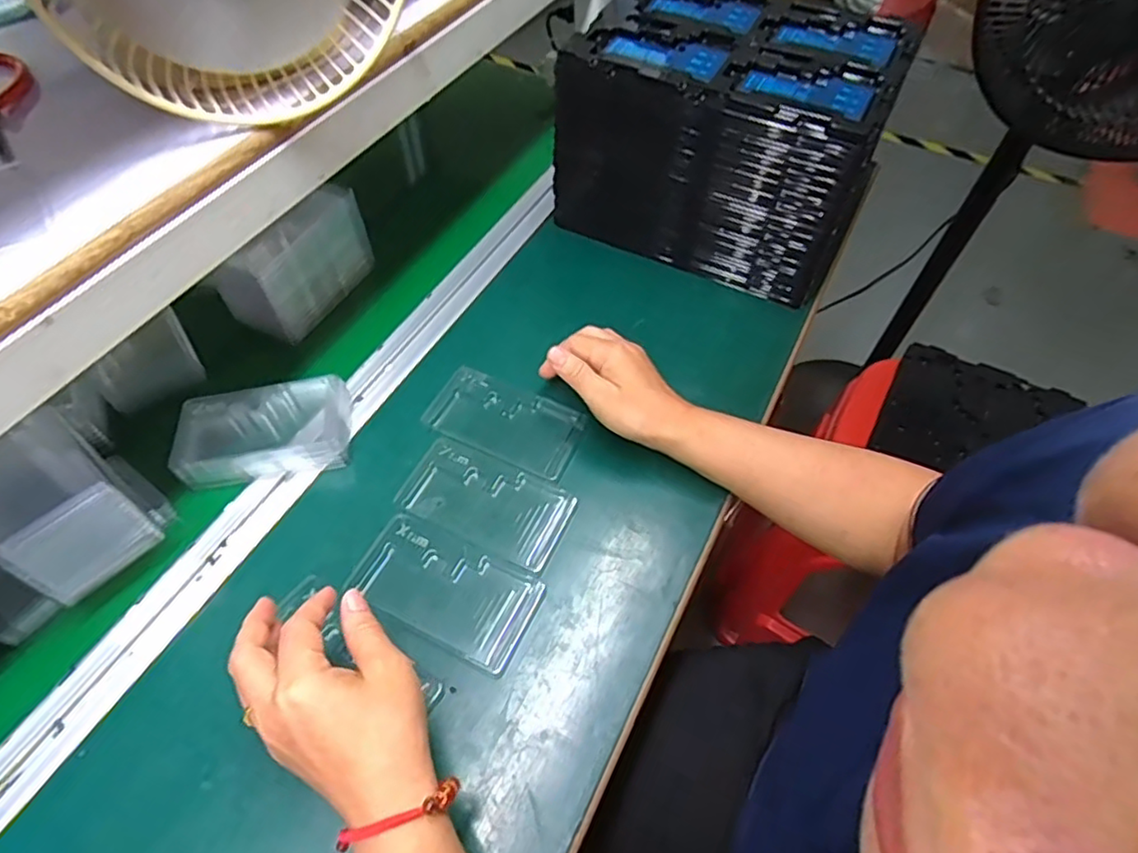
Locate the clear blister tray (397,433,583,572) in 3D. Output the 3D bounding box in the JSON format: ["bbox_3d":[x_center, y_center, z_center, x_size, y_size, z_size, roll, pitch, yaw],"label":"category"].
[{"bbox_3d":[-0.064,0.059,0.506,0.127,0.008,0.071,23,56,13],"label":"clear blister tray"}]

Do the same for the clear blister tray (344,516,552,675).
[{"bbox_3d":[-0.088,0.117,0.463,0.127,0.009,0.070,23,57,13],"label":"clear blister tray"}]

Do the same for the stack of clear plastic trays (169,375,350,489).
[{"bbox_3d":[-0.248,0.005,0.522,0.129,0.036,0.076,-8,55,-8],"label":"stack of clear plastic trays"}]

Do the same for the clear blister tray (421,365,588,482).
[{"bbox_3d":[-0.053,-0.007,0.551,0.128,0.009,0.072,23,56,13],"label":"clear blister tray"}]

